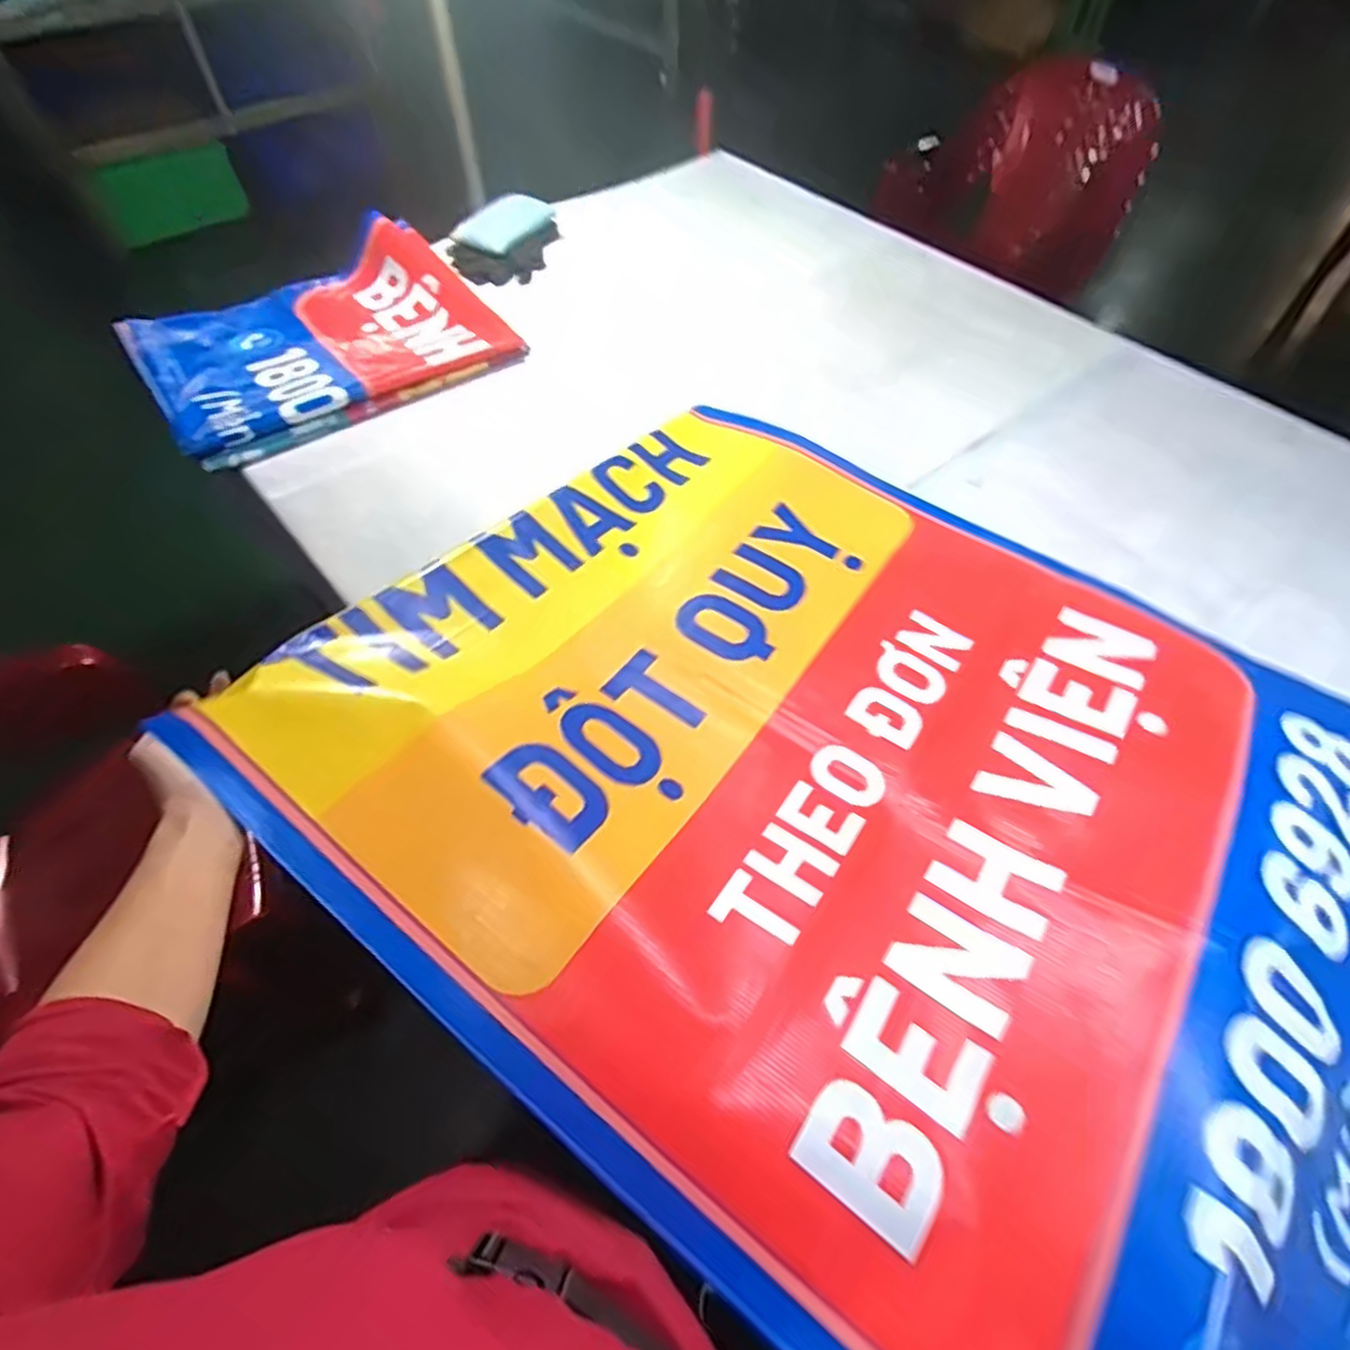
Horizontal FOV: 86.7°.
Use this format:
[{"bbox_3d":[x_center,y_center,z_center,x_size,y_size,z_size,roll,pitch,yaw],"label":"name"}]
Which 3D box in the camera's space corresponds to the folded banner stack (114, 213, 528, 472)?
[{"bbox_3d":[-0.542,-0.523,1.109,0.496,0.070,0.438,-30,60,-23],"label":"folded banner stack"}]

